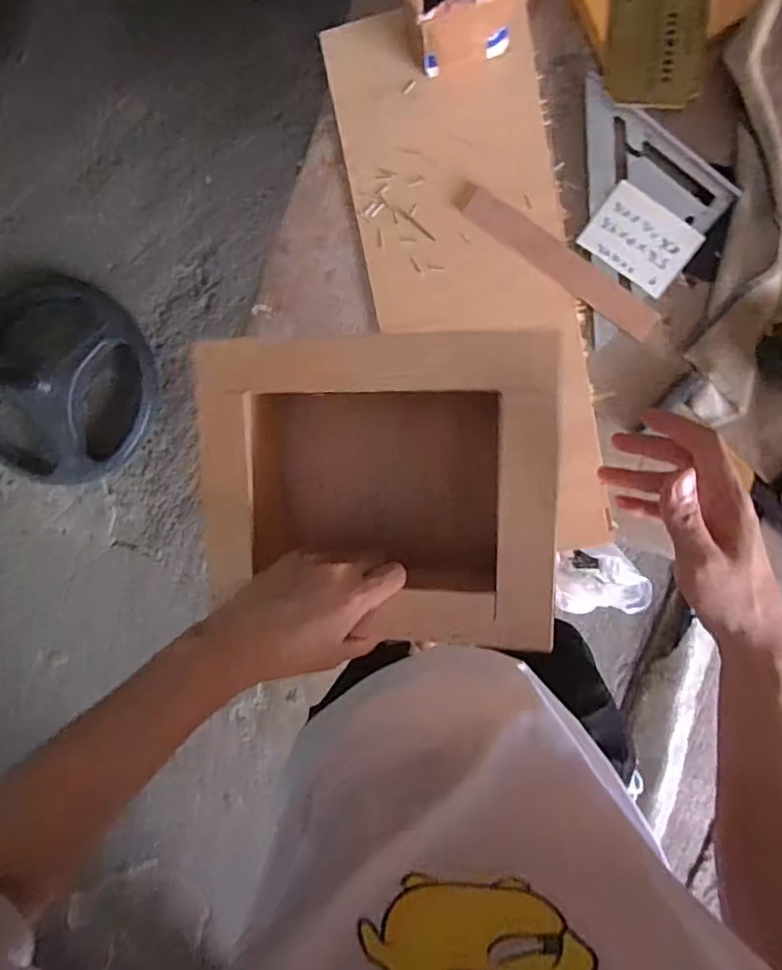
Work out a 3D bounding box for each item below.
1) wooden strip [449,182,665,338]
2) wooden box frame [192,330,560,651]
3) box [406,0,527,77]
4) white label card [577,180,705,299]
[{"bbox_3d":[0.162,-0.223,0.581,0.230,0.004,0.034,38,100,2],"label":"wooden strip"},{"bbox_3d":[-0.008,0.000,0.461,0.242,0.133,0.203,0,97,6],"label":"wooden box frame"},{"bbox_3d":[0.065,-0.429,0.524,0.103,0.094,0.068,-17,95,8],"label":"box"},{"bbox_3d":[0.242,-0.238,0.573,0.095,0.004,0.073,38,99,6],"label":"white label card"}]

